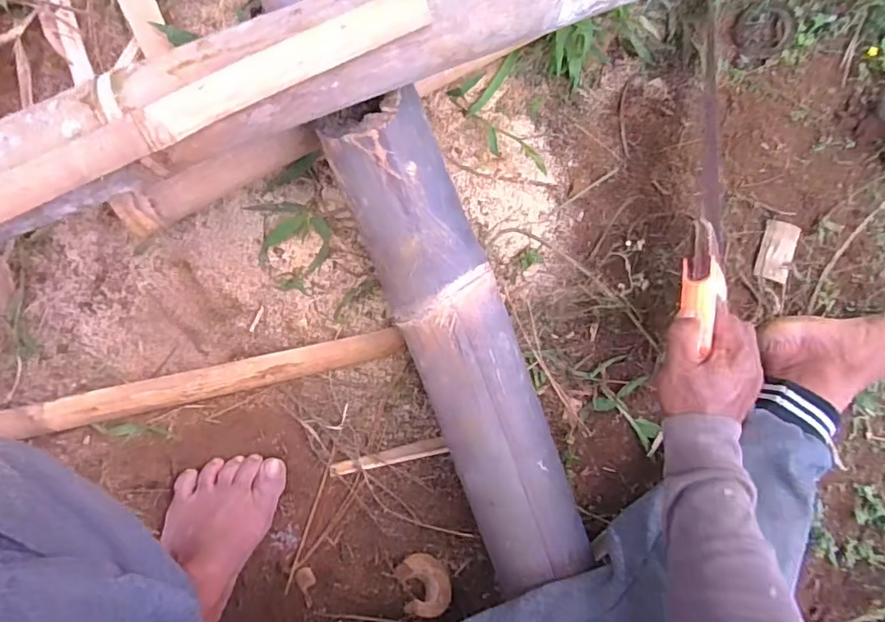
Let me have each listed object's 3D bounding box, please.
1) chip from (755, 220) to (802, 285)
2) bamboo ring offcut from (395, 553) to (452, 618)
[{"bbox_3d":[0.391,-0.069,0.645,0.042,0.007,0.072,19,87,-6],"label":"chip"},{"bbox_3d":[-0.019,0.283,0.580,0.052,0.043,0.049,0,89,-7],"label":"bamboo ring offcut"}]

